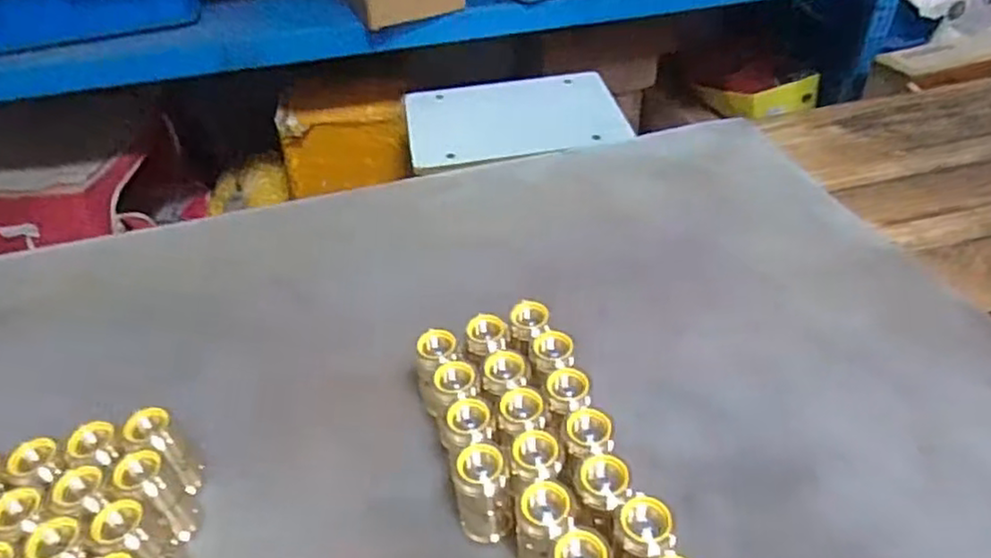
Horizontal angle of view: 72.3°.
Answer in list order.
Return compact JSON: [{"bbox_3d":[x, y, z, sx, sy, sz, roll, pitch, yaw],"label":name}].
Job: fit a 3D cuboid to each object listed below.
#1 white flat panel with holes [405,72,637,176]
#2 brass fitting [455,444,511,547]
[{"bbox_3d":[0.027,-0.260,1.086,0.330,0.010,0.229,-10,46,-2],"label":"white flat panel with holes"},{"bbox_3d":[-0.007,0.127,0.398,0.029,0.066,0.023,-9,40,-6],"label":"brass fitting"}]

